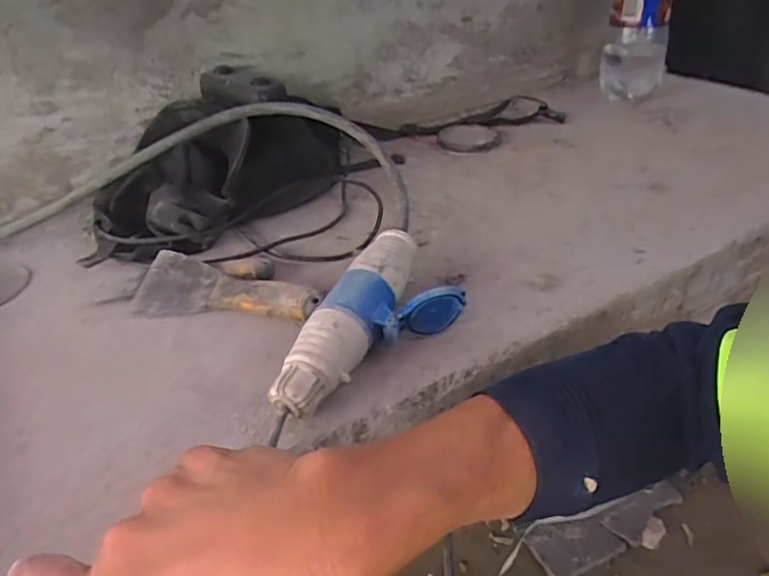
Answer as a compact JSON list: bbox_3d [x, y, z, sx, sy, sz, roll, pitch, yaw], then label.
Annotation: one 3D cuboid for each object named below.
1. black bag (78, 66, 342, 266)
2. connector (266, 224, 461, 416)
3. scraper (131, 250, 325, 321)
[{"bbox_3d":[-0.185,-0.147,0.629,0.279,0.126,0.156,-28,40,-30],"label":"black bag"},{"bbox_3d":[-0.001,0.024,0.425,0.087,0.042,0.185,11,37,23],"label":"connector"},{"bbox_3d":[-0.139,0.001,0.508,0.180,0.022,0.061,5,35,15],"label":"scraper"}]

